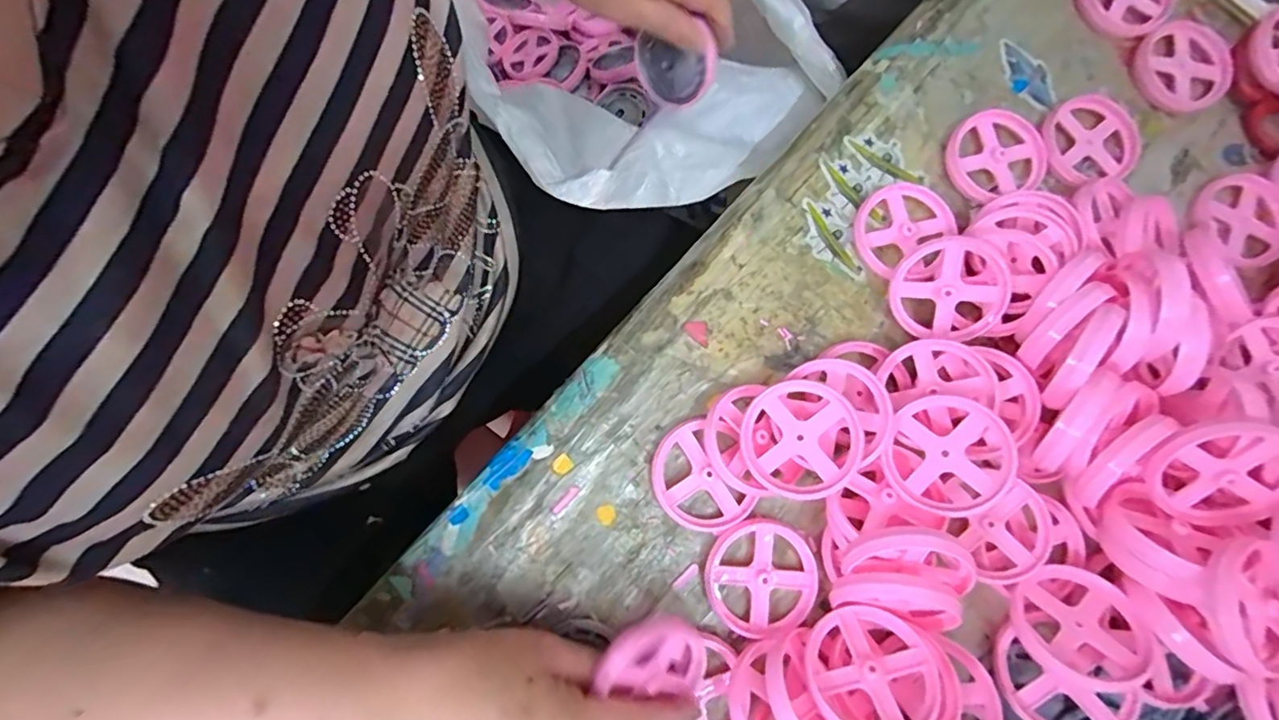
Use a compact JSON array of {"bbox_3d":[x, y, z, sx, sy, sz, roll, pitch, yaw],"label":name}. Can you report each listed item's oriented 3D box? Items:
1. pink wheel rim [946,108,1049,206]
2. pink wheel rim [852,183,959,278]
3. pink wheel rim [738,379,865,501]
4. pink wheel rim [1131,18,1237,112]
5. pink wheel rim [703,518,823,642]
[{"bbox_3d":[0.238,-0.138,0.377,0.065,0.010,0.057,-22,83,-7],"label":"pink wheel rim"},{"bbox_3d":[0.170,-0.084,0.366,0.058,0.011,0.065,34,80,2],"label":"pink wheel rim"},{"bbox_3d":[0.089,0.044,0.313,0.063,0.010,0.064,-4,76,15],"label":"pink wheel rim"},{"bbox_3d":[0.387,-0.209,0.402,0.070,0.011,0.064,1,81,-4],"label":"pink wheel rim"},{"bbox_3d":[0.070,0.125,0.325,0.064,0.009,0.062,1,81,-4],"label":"pink wheel rim"}]

